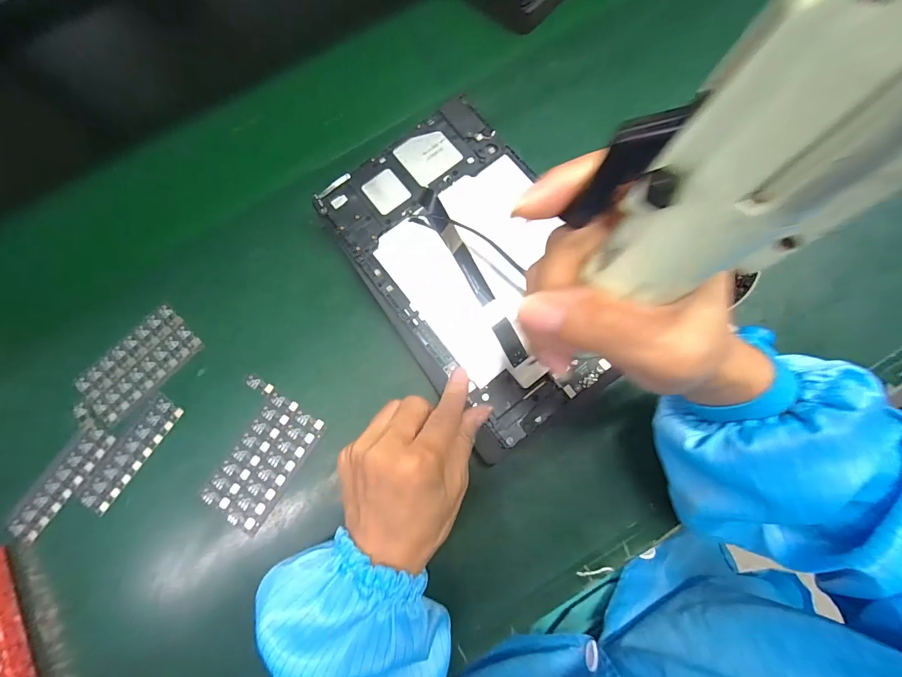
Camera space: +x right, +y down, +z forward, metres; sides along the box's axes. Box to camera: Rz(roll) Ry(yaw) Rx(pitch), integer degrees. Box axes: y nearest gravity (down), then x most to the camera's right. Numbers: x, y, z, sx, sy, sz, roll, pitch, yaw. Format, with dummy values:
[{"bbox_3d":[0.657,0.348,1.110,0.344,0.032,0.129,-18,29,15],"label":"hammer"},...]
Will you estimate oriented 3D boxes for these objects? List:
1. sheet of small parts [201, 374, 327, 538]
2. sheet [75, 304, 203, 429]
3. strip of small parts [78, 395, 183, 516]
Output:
[{"bbox_3d":[-0.148,0.087,0.296,0.069,0.004,0.094,31,79,9],"label":"sheet of small parts"},{"bbox_3d":[-0.251,0.022,0.317,0.052,0.007,0.093,43,81,11],"label":"sheet"},{"bbox_3d":[-0.248,0.090,0.308,0.025,0.010,0.095,33,80,9],"label":"strip of small parts"}]

